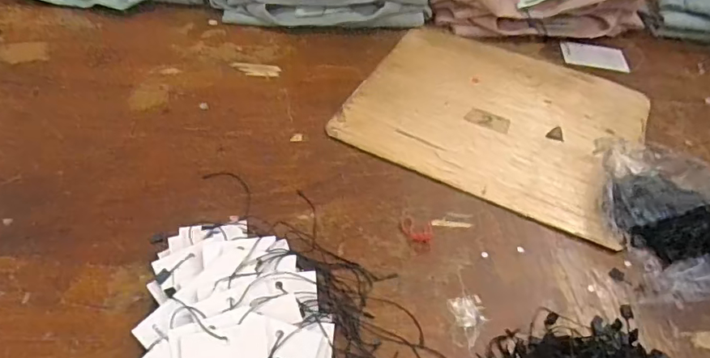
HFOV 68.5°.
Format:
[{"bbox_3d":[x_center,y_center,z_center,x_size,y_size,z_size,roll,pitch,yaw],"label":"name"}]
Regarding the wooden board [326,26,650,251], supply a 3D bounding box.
[{"bbox_3d":[0.150,-0.074,0.553,0.280,0.010,0.256,22,48,14],"label":"wooden board"}]

